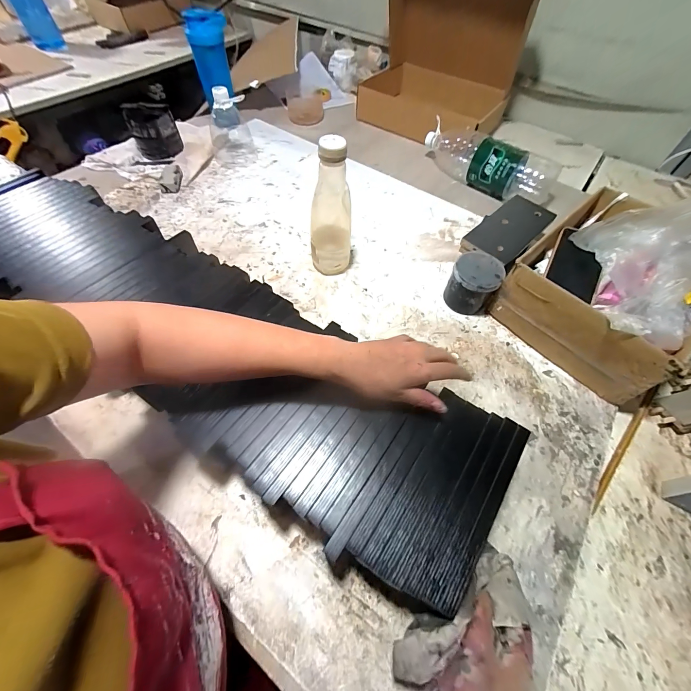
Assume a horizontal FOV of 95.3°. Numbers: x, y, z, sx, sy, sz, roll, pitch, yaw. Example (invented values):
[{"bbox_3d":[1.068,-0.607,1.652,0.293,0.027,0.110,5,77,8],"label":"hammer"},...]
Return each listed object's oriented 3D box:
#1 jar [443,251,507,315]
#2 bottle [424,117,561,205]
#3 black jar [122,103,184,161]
[{"bbox_3d":[0.225,-0.109,0.563,0.077,0.079,0.084,1,59,-2],"label":"jar"},{"bbox_3d":[0.334,-0.446,0.760,0.335,0.105,0.121,35,63,17],"label":"bottle"},{"bbox_3d":[-0.462,-0.522,0.759,0.103,0.085,0.113,-22,62,-15],"label":"black jar"}]

